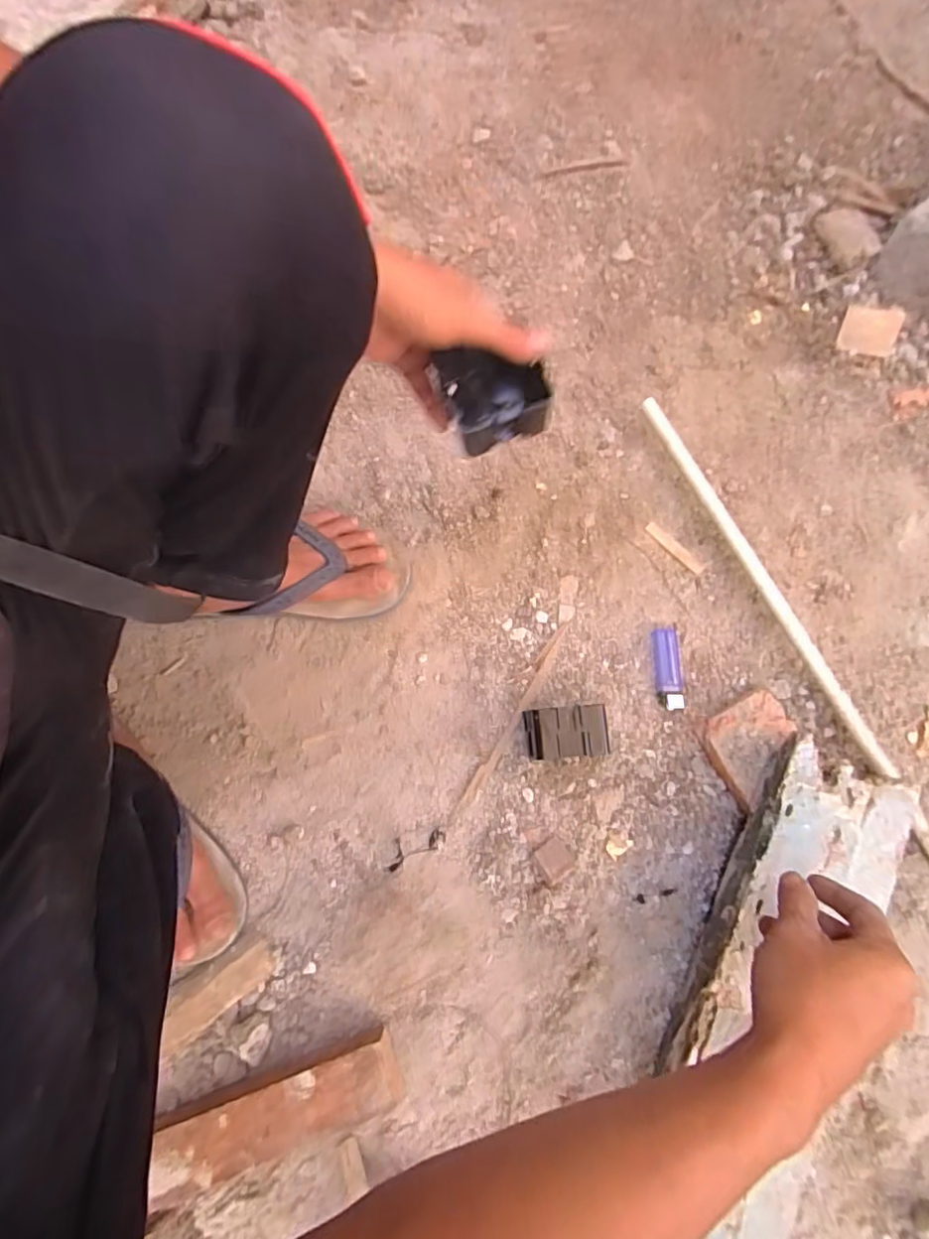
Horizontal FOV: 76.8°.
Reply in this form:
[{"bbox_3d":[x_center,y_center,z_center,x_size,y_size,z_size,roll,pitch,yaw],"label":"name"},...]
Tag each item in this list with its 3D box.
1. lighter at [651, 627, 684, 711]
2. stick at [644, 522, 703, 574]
[{"bbox_3d":[0.208,0.049,0.597,0.026,0.012,0.083,1,77,1],"label":"lighter"},{"bbox_3d":[0.225,-0.077,0.629,0.012,0.004,0.074,-44,81,-7],"label":"stick"}]

